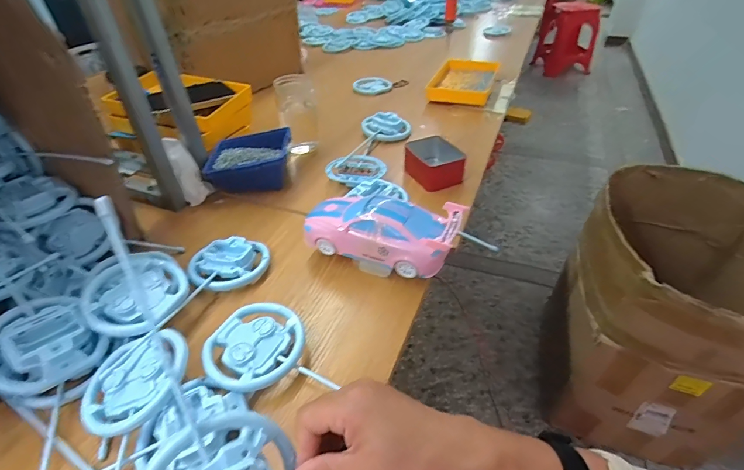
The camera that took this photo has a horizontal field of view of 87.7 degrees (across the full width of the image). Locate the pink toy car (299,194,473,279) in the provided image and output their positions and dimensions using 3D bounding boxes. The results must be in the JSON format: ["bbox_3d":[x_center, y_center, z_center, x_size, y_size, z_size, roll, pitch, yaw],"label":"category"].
[{"bbox_3d":[0.012,-0.002,0.499,0.194,0.084,0.081,14,43,17],"label":"pink toy car"}]

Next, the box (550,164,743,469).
[{"bbox_3d":[0.690,0.227,0.948,0.425,0.652,0.423,27,48,29],"label":"box"}]

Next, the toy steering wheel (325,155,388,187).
[{"bbox_3d":[-0.029,-0.117,0.672,0.103,0.012,0.088,18,44,21],"label":"toy steering wheel"}]

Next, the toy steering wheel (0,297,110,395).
[{"bbox_3d":[-0.339,0.109,0.396,0.096,0.034,0.096,44,47,11],"label":"toy steering wheel"}]

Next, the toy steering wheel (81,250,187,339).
[{"bbox_3d":[-0.271,0.067,0.450,0.102,0.047,0.113,-24,46,-25],"label":"toy steering wheel"}]

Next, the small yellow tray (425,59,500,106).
[{"bbox_3d":[0.222,-0.366,0.929,0.142,0.042,0.203,16,43,19],"label":"small yellow tray"}]

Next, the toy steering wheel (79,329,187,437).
[{"bbox_3d":[-0.235,0.146,0.386,0.101,0.020,0.101,-10,49,12],"label":"toy steering wheel"}]

